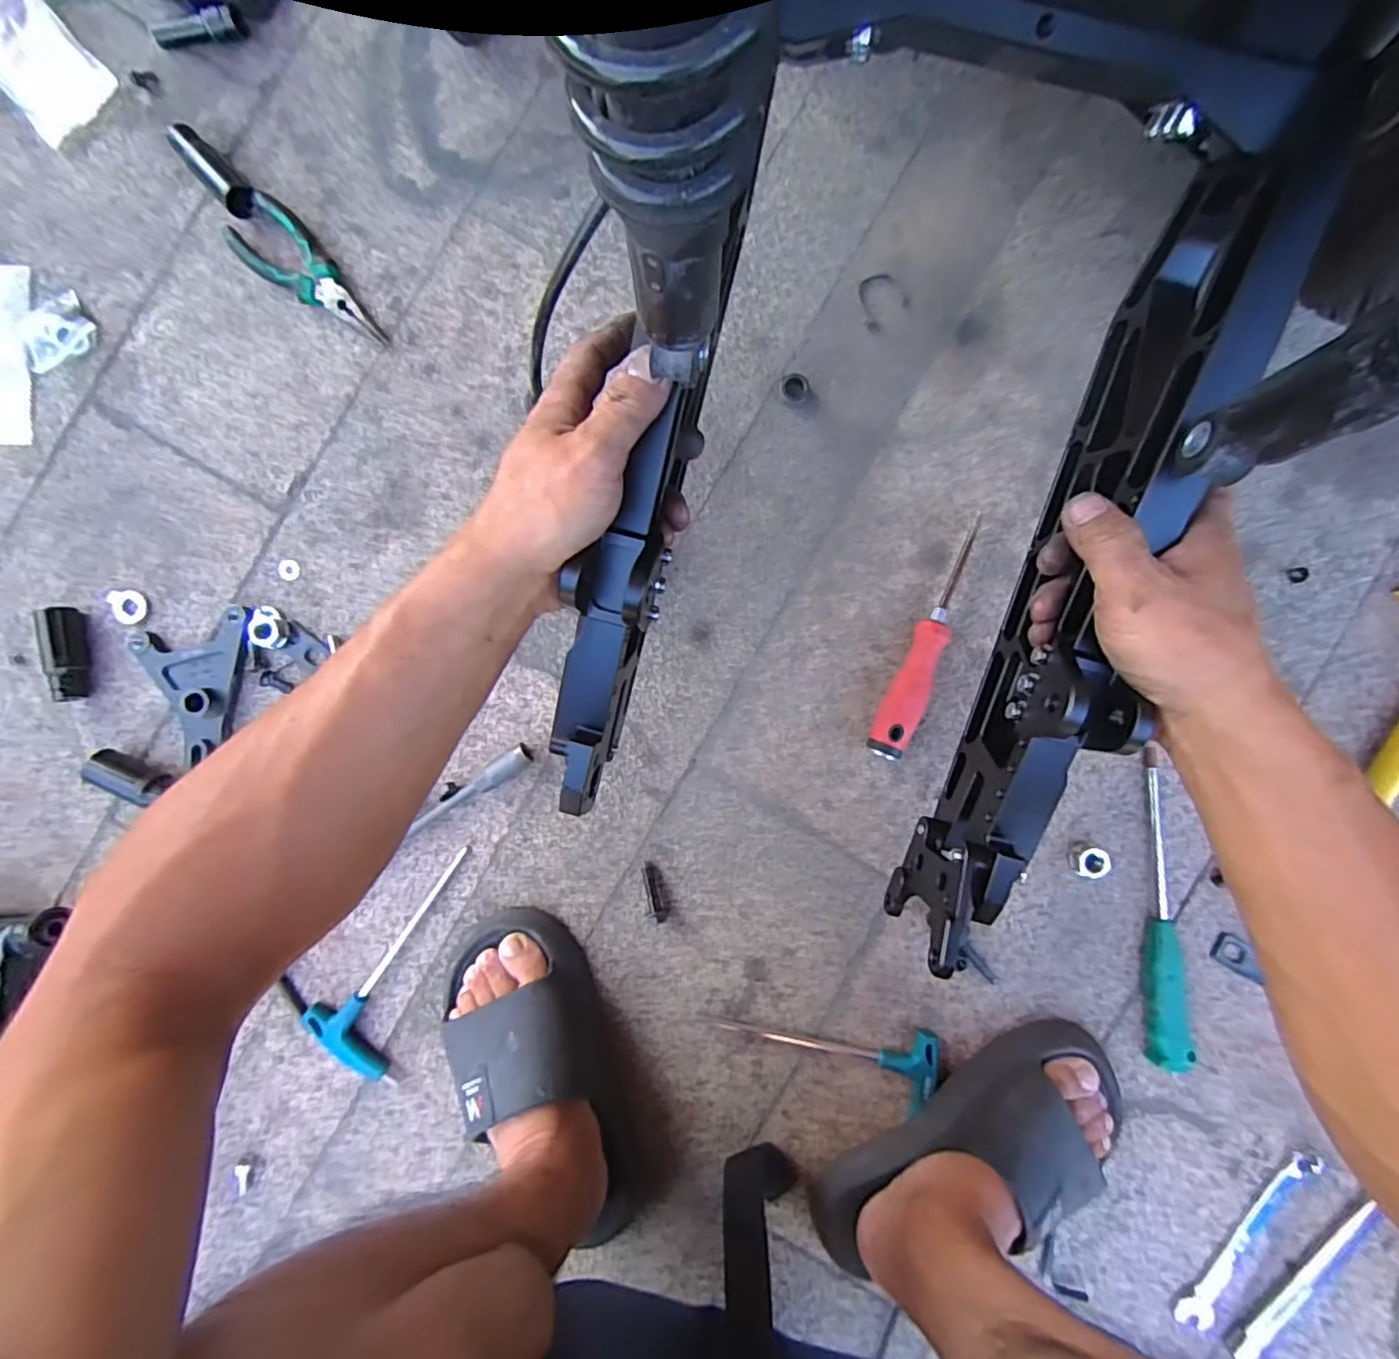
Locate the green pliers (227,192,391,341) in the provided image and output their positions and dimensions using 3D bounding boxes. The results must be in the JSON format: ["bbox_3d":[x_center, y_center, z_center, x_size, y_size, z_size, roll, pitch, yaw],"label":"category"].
[{"bbox_3d":[-0.325,-0.337,0.524,0.146,0.018,0.054,43,90,1],"label":"green pliers"}]

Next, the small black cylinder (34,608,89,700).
[{"bbox_3d":[-0.530,-0.022,0.518,0.031,0.022,0.076,-5,89,1],"label":"small black cylinder"}]

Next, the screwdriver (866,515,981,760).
[{"bbox_3d":[0.185,-0.030,0.500,0.029,0.031,0.197,24,90,1],"label":"screwdriver"}]

